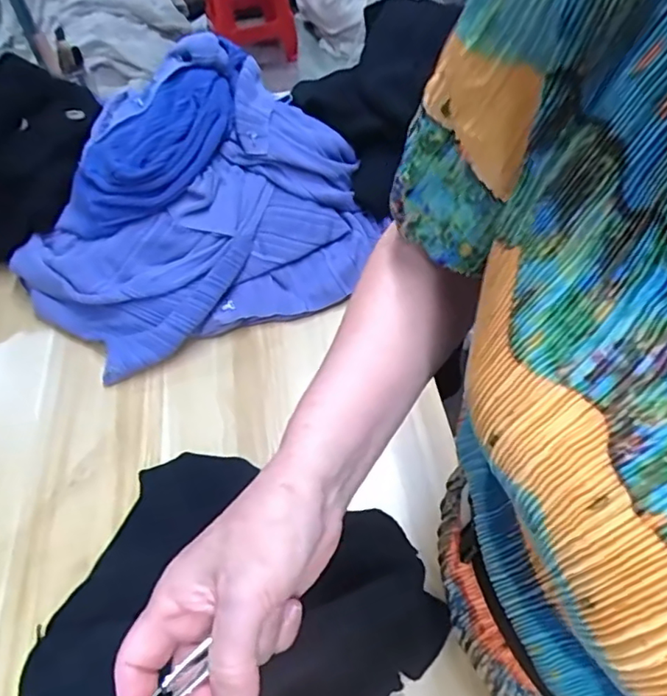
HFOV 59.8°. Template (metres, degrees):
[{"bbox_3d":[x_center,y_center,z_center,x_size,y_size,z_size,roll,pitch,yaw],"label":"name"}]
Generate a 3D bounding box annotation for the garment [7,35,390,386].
[{"bbox_3d":[-0.182,-0.183,0.738,0.428,0.218,0.312,-21,54,-13],"label":"garment"}]

